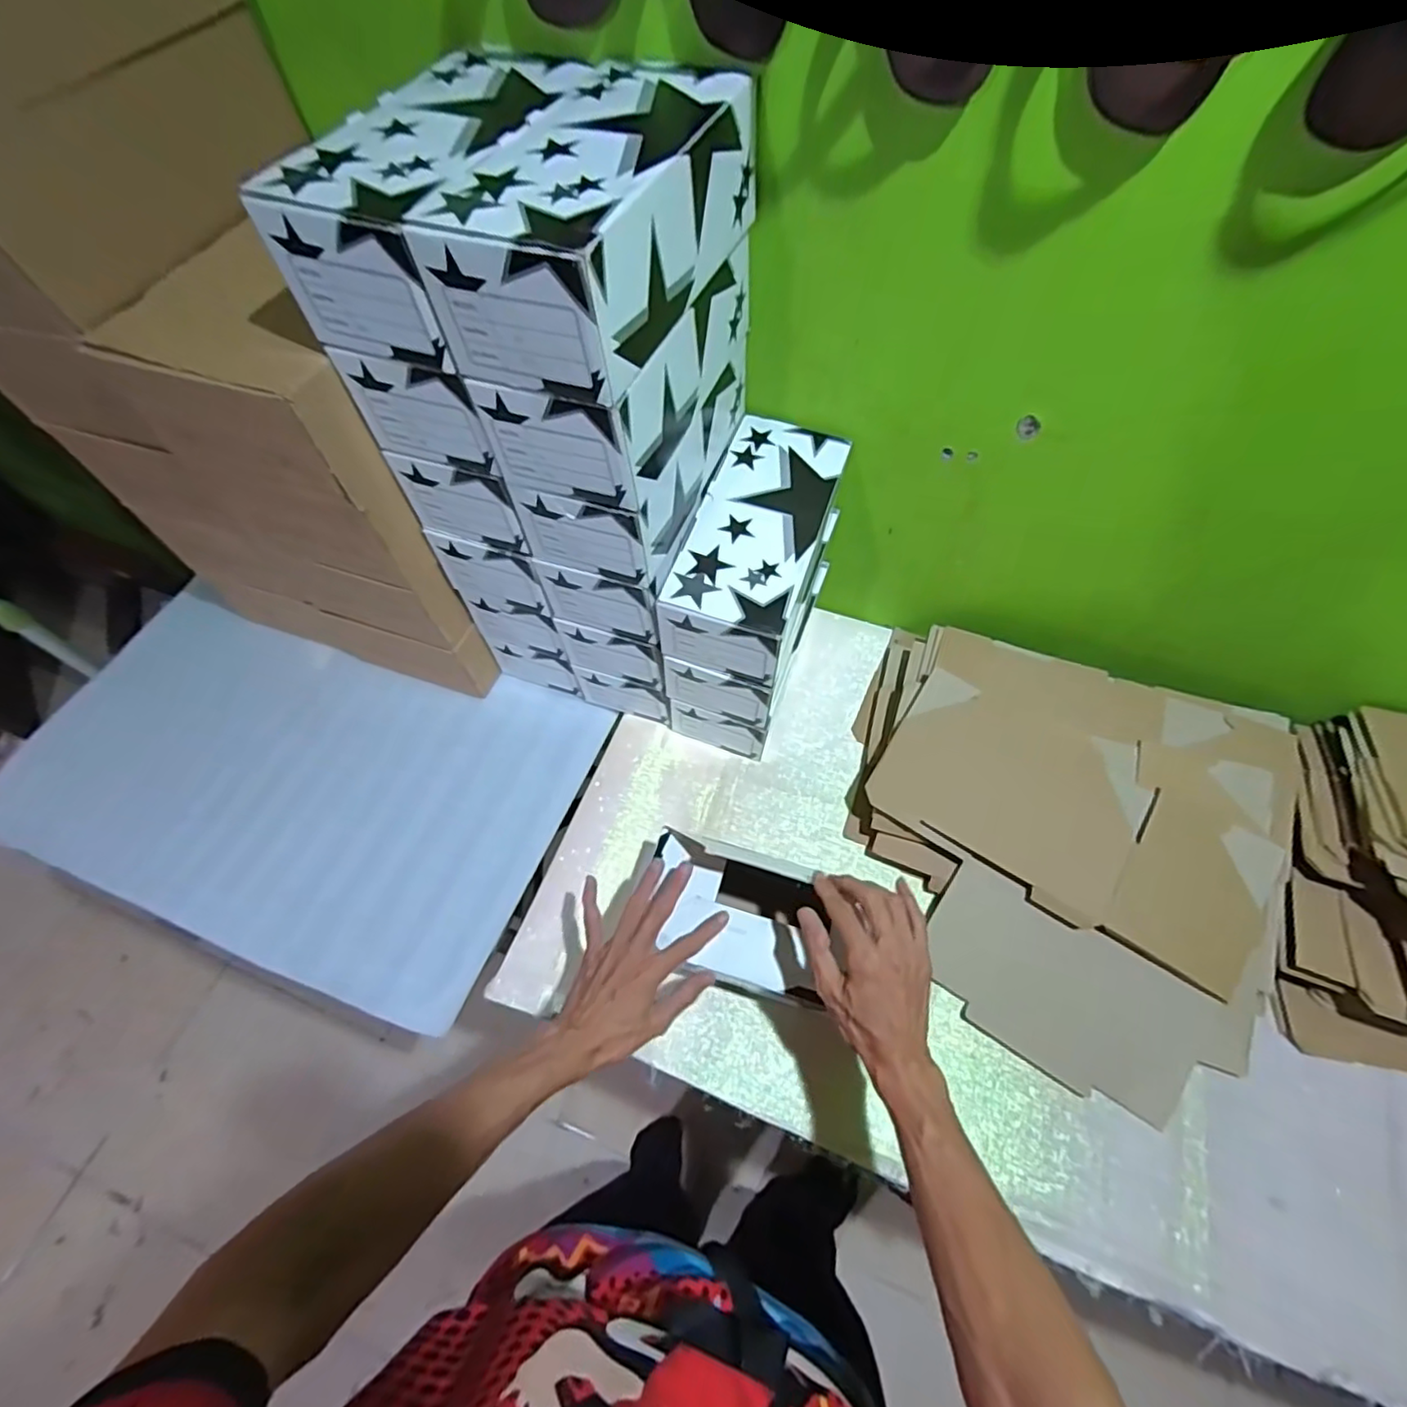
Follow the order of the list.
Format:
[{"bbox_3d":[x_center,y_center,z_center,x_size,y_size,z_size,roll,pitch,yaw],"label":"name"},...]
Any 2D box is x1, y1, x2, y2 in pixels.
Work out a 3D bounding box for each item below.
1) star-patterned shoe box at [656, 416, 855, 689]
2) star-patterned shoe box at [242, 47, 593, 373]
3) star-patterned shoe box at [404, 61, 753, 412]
[{"bbox_3d":[0.057,-0.164,0.661,0.120,0.089,0.268,17,63,10],"label":"star-patterned shoe box"},{"bbox_3d":[-0.180,-0.375,0.467,0.124,0.086,0.260,20,63,11],"label":"star-patterned shoe box"},{"bbox_3d":[-0.069,-0.340,0.445,0.128,0.091,0.262,20,63,11],"label":"star-patterned shoe box"}]

